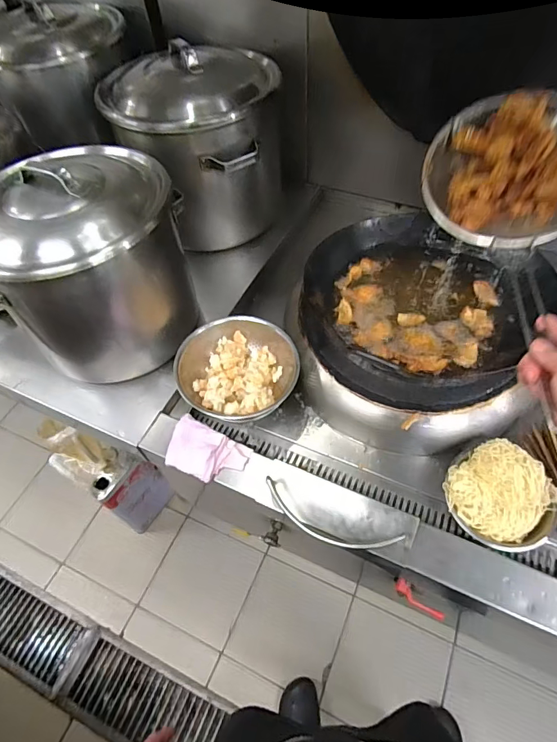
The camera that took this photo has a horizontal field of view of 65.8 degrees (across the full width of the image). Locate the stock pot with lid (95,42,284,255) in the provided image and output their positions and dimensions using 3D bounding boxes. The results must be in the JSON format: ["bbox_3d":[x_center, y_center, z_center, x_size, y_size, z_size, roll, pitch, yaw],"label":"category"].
[{"bbox_3d":[-0.178,-0.511,1.013,0.338,0.343,0.332,33,63,24],"label":"stock pot with lid"}]

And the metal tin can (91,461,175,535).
[{"bbox_3d":[-0.438,0.382,1.325,0.092,0.300,0.162,28,61,22],"label":"metal tin can"}]

